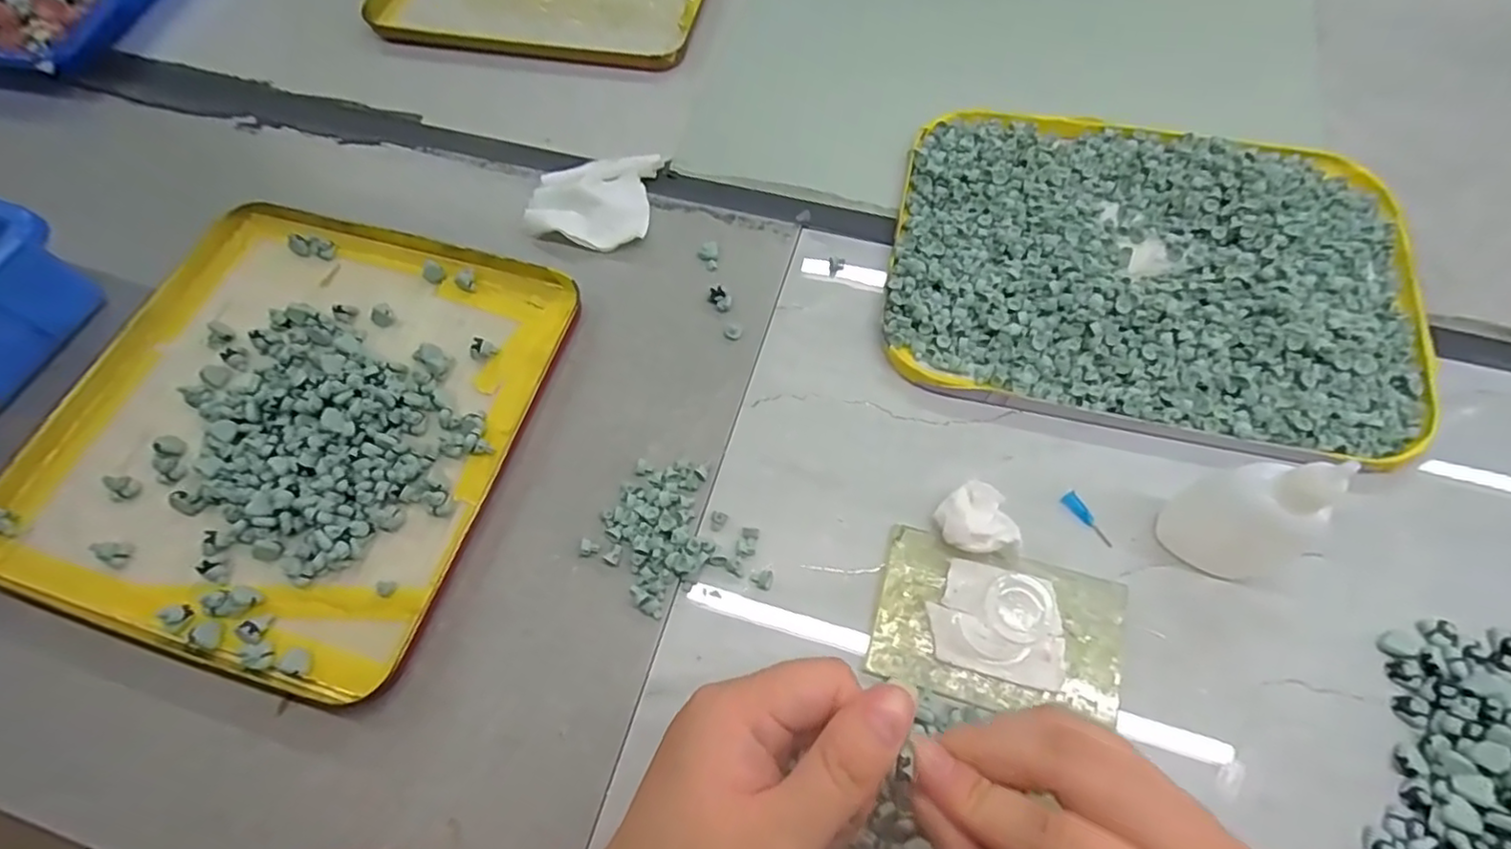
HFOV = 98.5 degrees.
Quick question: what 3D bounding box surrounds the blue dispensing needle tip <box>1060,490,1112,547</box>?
[{"bbox_3d":[0.160,0.046,0.313,0.007,0.004,0.030,-31,66,-13],"label":"blue dispensing needle tip"}]

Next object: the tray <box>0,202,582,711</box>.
[{"bbox_3d":[-0.245,-0.008,0.349,0.246,0.016,0.246,15,65,9],"label":"tray"}]

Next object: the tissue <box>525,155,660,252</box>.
[{"bbox_3d":[-0.102,-0.139,0.406,0.075,0.013,0.067,1,63,2],"label":"tissue"}]

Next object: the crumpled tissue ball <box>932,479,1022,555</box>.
[{"bbox_3d":[0.102,0.046,0.305,0.030,0.020,0.034,-12,63,-4],"label":"crumpled tissue ball"}]

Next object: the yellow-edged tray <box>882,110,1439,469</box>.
[{"bbox_3d":[0.217,-0.088,0.364,0.269,0.027,0.203,14,64,9],"label":"yellow-edged tray"}]

